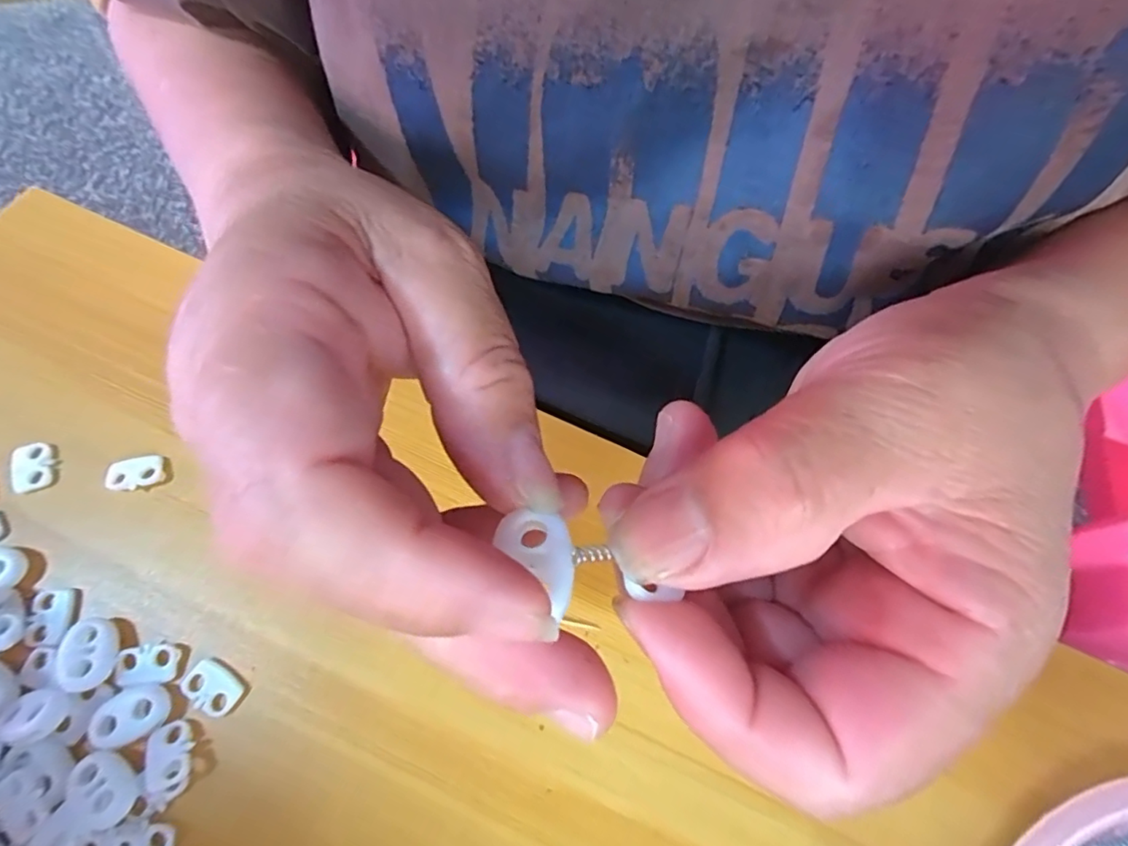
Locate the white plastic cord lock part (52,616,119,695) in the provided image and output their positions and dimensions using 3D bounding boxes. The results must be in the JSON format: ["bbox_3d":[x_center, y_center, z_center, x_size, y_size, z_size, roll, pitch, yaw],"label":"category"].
[{"bbox_3d":[-0.153,0.074,0.176,0.015,0.006,0.022,-17,69,-11],"label":"white plastic cord lock part"}]

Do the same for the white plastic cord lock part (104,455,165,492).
[{"bbox_3d":[-0.159,0.019,0.203,0.018,0.004,0.012,-9,68,-7],"label":"white plastic cord lock part"}]

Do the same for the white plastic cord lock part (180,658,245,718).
[{"bbox_3d":[-0.114,0.085,0.177,0.018,0.004,0.013,32,64,13],"label":"white plastic cord lock part"}]

